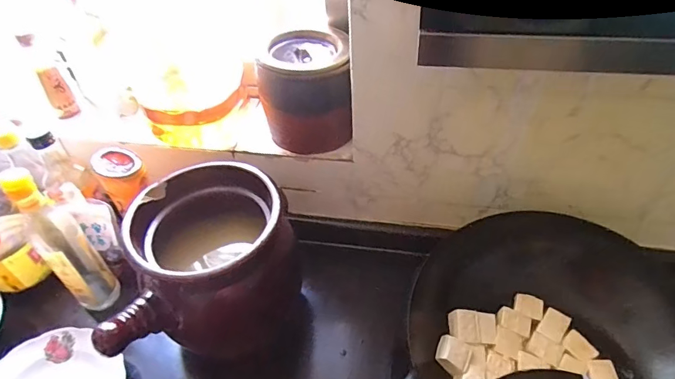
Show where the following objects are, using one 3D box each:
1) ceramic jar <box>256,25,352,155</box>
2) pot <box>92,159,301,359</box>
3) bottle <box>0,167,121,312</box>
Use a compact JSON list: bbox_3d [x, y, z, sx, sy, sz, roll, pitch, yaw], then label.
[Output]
[{"bbox_3d":[-0.046,-0.142,0.655,0.131,0.143,0.117,-6,45,-2],"label":"ceramic jar"},{"bbox_3d":[-0.175,0.122,0.589,0.179,0.210,0.273,23,52,25],"label":"pot"},{"bbox_3d":[-0.380,0.076,0.616,0.063,0.256,0.063,-33,52,-26],"label":"bottle"}]

